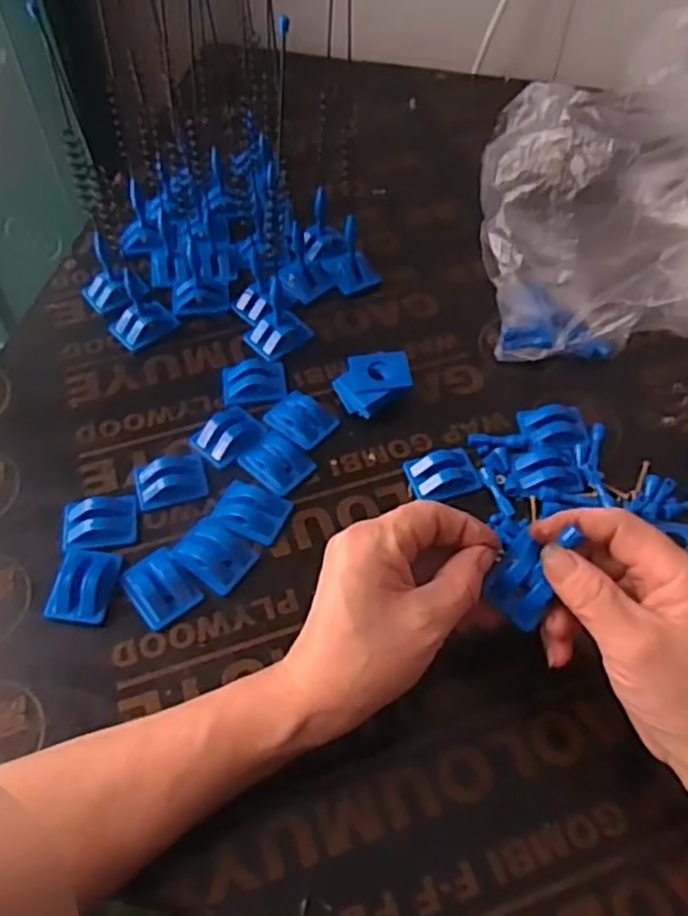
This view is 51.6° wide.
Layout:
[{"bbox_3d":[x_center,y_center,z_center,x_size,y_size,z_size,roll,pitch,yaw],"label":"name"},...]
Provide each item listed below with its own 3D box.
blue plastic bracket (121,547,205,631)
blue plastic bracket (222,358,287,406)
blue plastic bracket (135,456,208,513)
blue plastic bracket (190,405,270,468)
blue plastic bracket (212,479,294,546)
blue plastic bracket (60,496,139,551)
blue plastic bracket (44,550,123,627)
[{"bbox_3d":[-0.107,0.076,0.417,0.034,0.011,0.042,-33,61,-20],"label":"blue plastic bracket"},{"bbox_3d":[-0.065,-0.056,0.511,0.045,0.008,0.040,-5,55,-3],"label":"blue plastic bracket"},{"bbox_3d":[-0.111,0.015,0.459,0.043,0.007,0.035,-12,56,-7],"label":"blue plastic bracket"},{"bbox_3d":[-0.078,-0.016,0.477,0.033,0.009,0.044,38,64,24],"label":"blue plastic bracket"},{"bbox_3d":[-0.058,0.032,0.449,0.042,0.009,0.035,21,58,14],"label":"blue plastic bracket"},{"bbox_3d":[-0.151,0.040,0.441,0.044,0.007,0.036,-7,55,-5],"label":"blue plastic bracket"},{"bbox_3d":[-0.152,0.073,0.415,0.035,0.016,0.044,7,55,6],"label":"blue plastic bracket"}]

